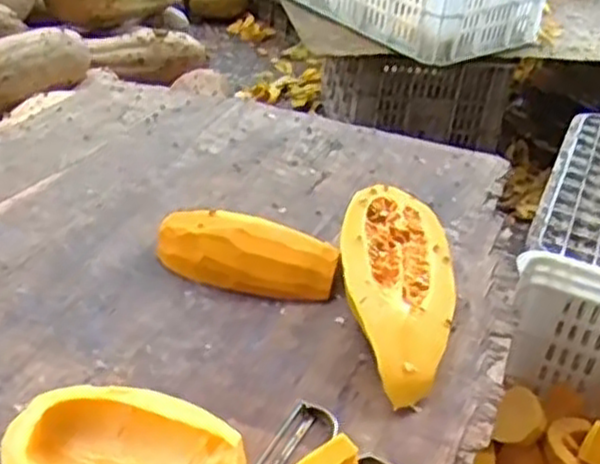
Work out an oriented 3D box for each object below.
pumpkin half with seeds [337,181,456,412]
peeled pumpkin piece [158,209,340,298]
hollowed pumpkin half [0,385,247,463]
[{"bbox_3d":[0.095,0.053,0.769,0.115,0.062,0.265,9,34,3],"label":"pumpkin half with seeds"},{"bbox_3d":[-0.056,0.017,0.821,0.195,0.048,0.088,11,35,6],"label":"peeled pumpkin piece"},{"bbox_3d":[-0.127,0.176,0.556,0.184,0.061,0.107,15,35,12],"label":"hollowed pumpkin half"}]

